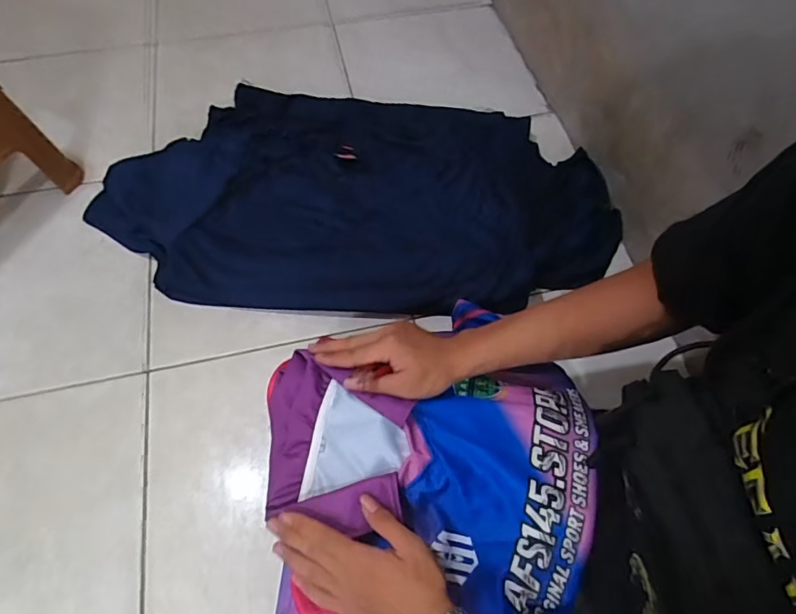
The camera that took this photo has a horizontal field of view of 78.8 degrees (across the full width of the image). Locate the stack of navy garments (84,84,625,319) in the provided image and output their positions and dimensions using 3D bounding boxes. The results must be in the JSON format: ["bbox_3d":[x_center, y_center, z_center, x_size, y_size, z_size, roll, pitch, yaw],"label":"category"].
[{"bbox_3d":[-0.066,-0.197,0.837,0.853,0.087,0.431,3,61,-1],"label":"stack of navy garments"}]

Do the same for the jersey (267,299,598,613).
[{"bbox_3d":[0.036,0.244,0.532,0.345,0.163,0.552,-1,61,-4],"label":"jersey"}]

